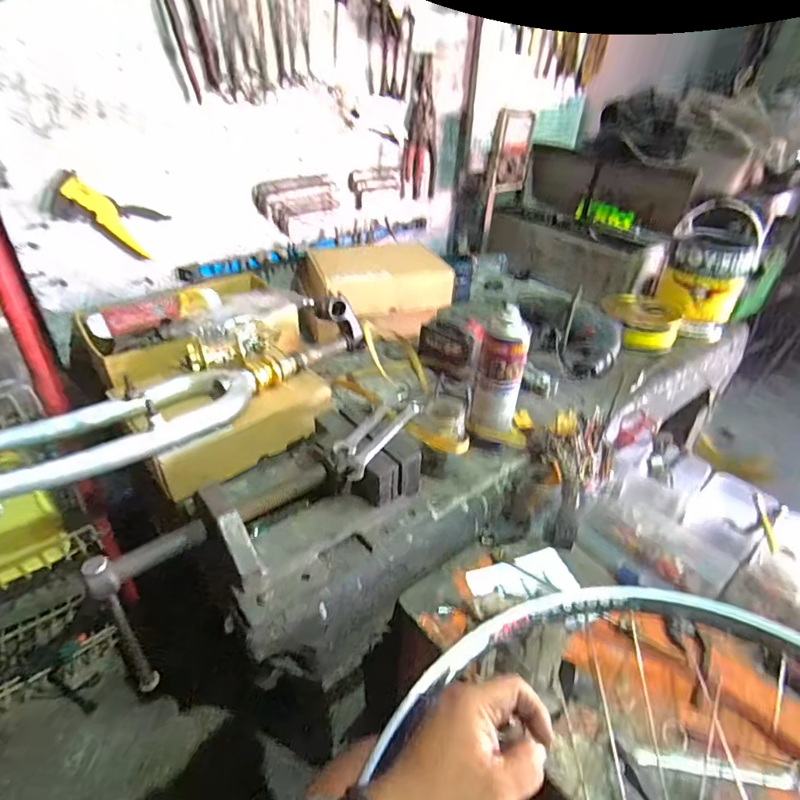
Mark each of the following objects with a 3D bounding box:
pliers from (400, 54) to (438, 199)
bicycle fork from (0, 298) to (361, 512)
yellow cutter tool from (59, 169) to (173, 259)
[{"bbox_3d":[0.051,-0.621,1.111,0.033,0.275,0.098,27,42,29],"label":"pliers"},{"bbox_3d":[-0.309,-0.013,0.661,0.603,0.080,0.149,-26,45,-34],"label":"bicycle fork"},{"bbox_3d":[-0.478,-0.318,0.806,0.017,0.157,0.085,31,87,33],"label":"yellow cutter tool"}]

